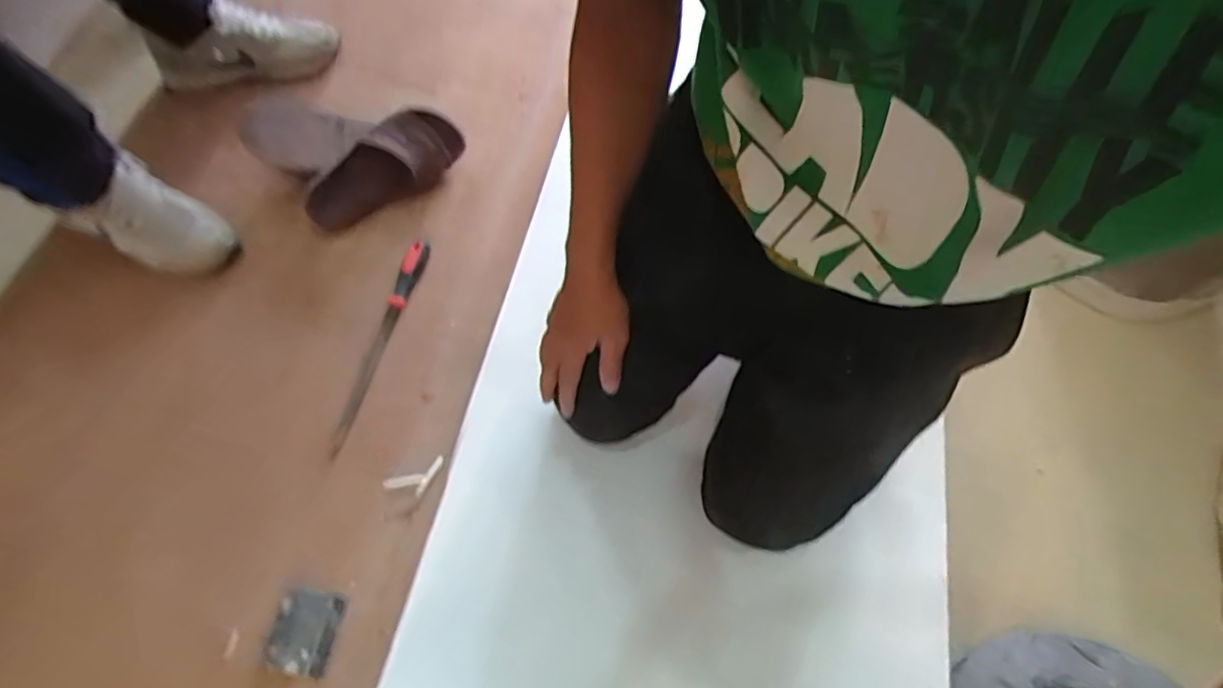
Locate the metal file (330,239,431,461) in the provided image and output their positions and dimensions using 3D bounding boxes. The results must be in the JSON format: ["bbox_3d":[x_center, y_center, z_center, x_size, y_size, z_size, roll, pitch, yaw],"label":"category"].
[{"bbox_3d":[-0.303,-0.005,0.774,0.028,0.017,0.306,13,65,4],"label":"metal file"}]

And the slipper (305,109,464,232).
[{"bbox_3d":[-0.333,-0.258,0.853,0.239,0.072,0.102,-37,71,-17],"label":"slipper"}]

